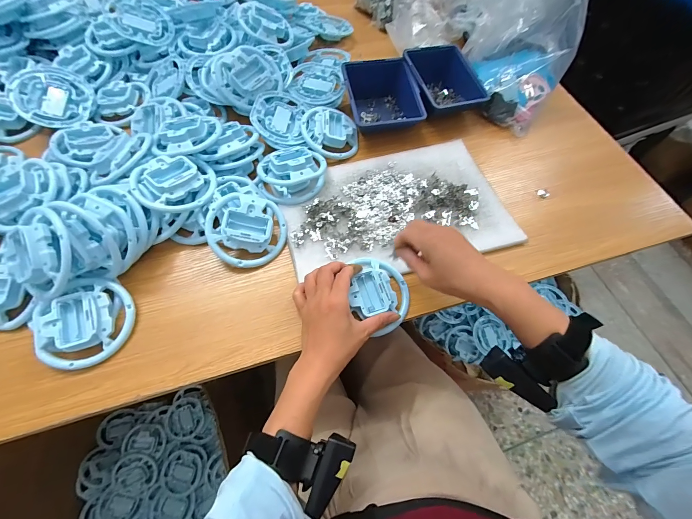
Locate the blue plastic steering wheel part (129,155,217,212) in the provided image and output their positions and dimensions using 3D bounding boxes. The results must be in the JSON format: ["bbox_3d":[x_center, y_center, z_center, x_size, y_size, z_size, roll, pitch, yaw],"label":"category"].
[{"bbox_3d":[-0.234,-0.103,0.420,0.100,0.041,0.091,-17,66,-12],"label":"blue plastic steering wheel part"}]

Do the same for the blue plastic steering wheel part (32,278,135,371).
[{"bbox_3d":[-0.310,0.071,0.361,0.094,0.038,0.101,-19,66,-12],"label":"blue plastic steering wheel part"}]

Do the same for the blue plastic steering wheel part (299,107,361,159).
[{"bbox_3d":[-0.029,-0.217,0.512,0.098,0.026,0.098,5,71,-16],"label":"blue plastic steering wheel part"}]

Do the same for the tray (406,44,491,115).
[{"bbox_3d":[0.177,-0.320,0.564,0.127,0.070,0.127,-16,66,-11],"label":"tray"}]

